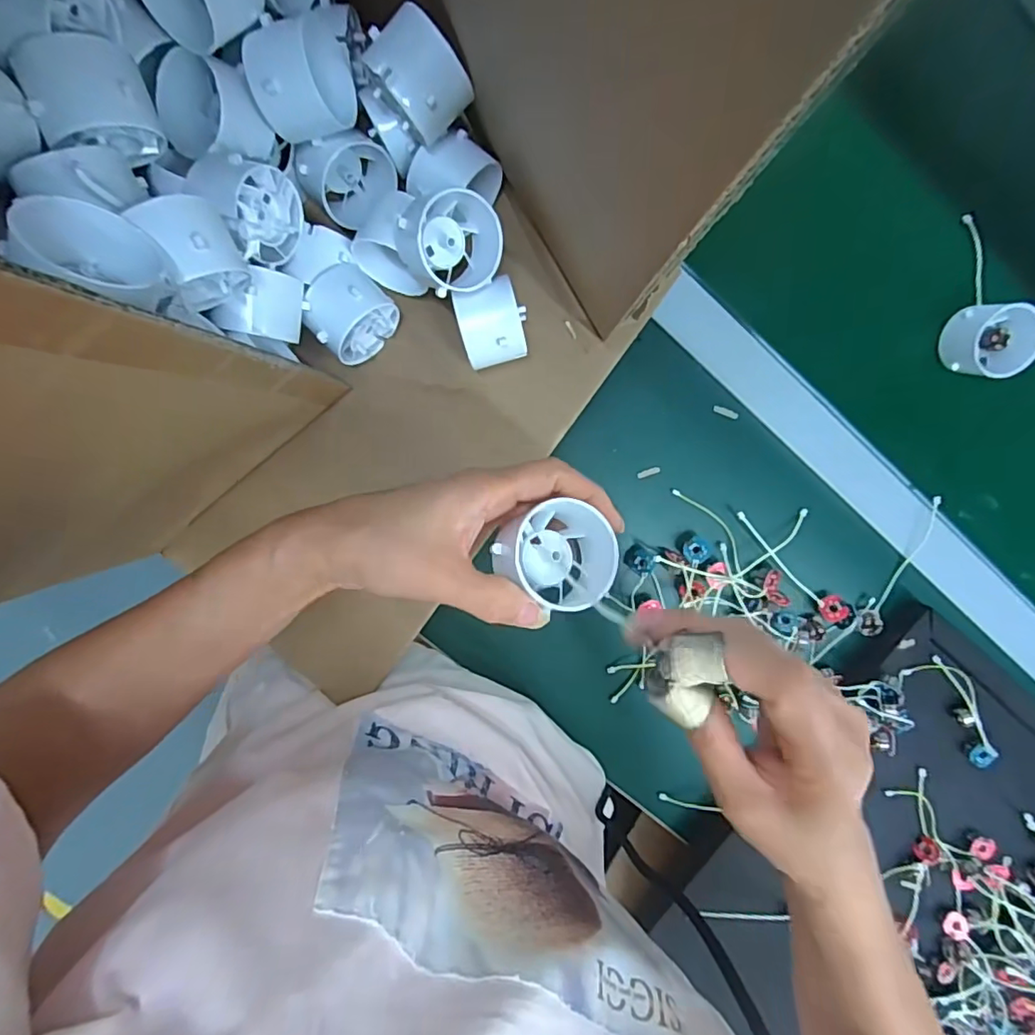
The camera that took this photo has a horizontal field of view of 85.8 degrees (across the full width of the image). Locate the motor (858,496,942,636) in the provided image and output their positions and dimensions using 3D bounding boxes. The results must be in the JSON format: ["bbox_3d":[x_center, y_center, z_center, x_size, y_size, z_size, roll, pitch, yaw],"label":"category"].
[{"bbox_3d":[0.304,0.040,0.441,0.020,0.010,0.119,31,92,-7],"label":"motor"}]

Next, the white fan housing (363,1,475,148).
[{"bbox_3d":[-0.051,-0.225,0.288,0.037,0.042,0.047,-39,98,3],"label":"white fan housing"}]

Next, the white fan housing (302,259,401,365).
[{"bbox_3d":[-0.104,-0.127,0.346,0.043,0.039,0.049,43,94,-7],"label":"white fan housing"}]

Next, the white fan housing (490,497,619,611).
[{"bbox_3d":[0.015,0.015,0.265,0.052,0.044,0.052,3,81,-20],"label":"white fan housing"}]

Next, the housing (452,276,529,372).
[{"bbox_3d":[-0.016,-0.116,0.342,0.038,0.041,0.045,-18,98,0],"label":"housing"}]

